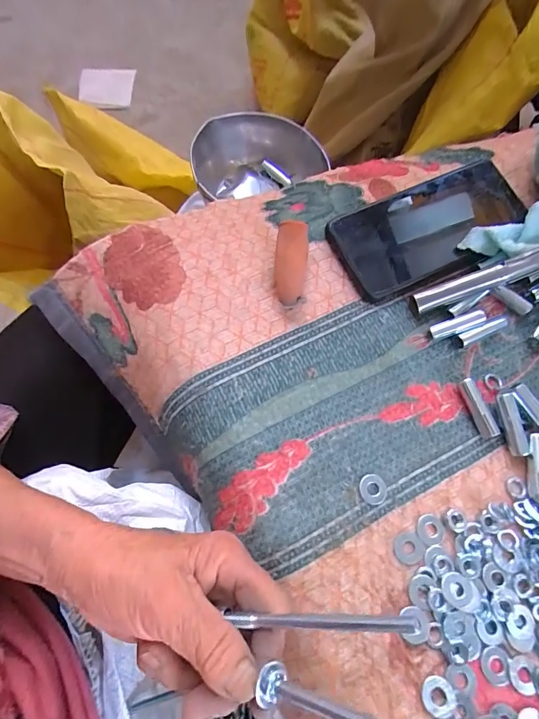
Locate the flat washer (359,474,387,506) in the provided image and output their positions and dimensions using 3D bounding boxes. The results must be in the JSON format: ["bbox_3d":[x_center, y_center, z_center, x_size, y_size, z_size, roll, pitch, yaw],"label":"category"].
[{"bbox_3d":[0.069,0.086,0.257,0.018,0.004,0.019,-8,72,-10],"label":"flat washer"}]

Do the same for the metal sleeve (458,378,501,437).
[{"bbox_3d":[0.148,0.034,0.274,0.009,0.011,0.042,-19,71,-8],"label":"metal sleeve"}]

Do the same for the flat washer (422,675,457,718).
[{"bbox_3d":[0.095,0.190,0.218,0.018,0.004,0.018,0,70,-1],"label":"flat washer"}]

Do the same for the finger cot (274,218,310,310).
[{"bbox_3d":[0.016,-0.071,0.292,0.023,0.023,0.063,5,70,1],"label":"finger cot"}]

